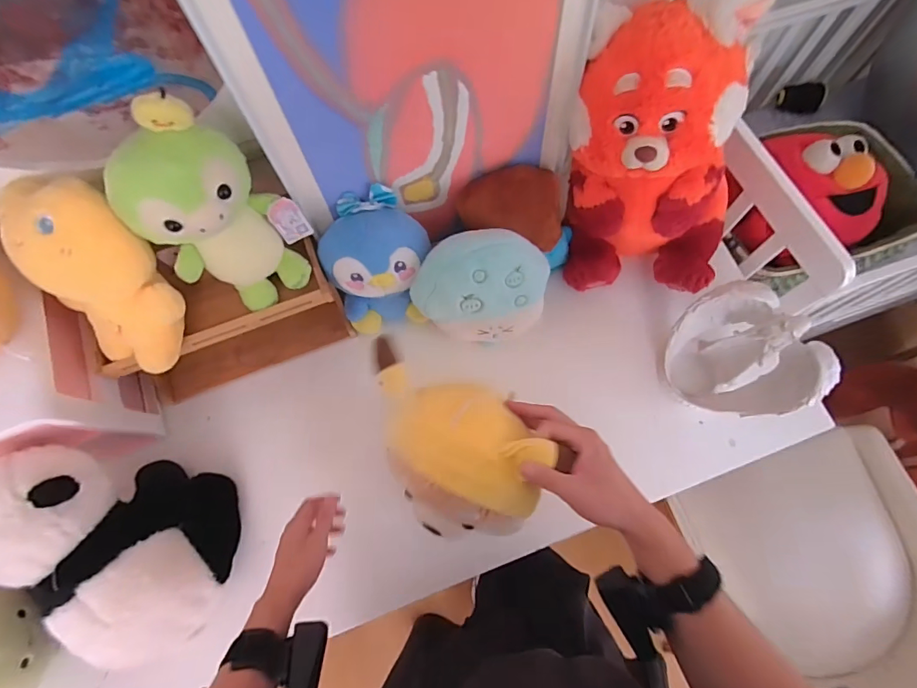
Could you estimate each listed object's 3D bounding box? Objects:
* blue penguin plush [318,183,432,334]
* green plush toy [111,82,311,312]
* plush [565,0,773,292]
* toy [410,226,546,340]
[{"bbox_3d":[-0.120,-0.122,0.673,0.146,0.180,0.142,-8,74,-3],"label":"blue penguin plush"},{"bbox_3d":[-0.277,-0.145,0.522,0.129,0.232,0.153,39,77,10],"label":"green plush toy"},{"bbox_3d":[0.279,-0.247,0.615,0.254,0.331,0.225,5,73,1],"label":"plush"},{"bbox_3d":[0.033,-0.078,0.658,0.192,0.166,0.110,-2,73,-1],"label":"toy"}]

